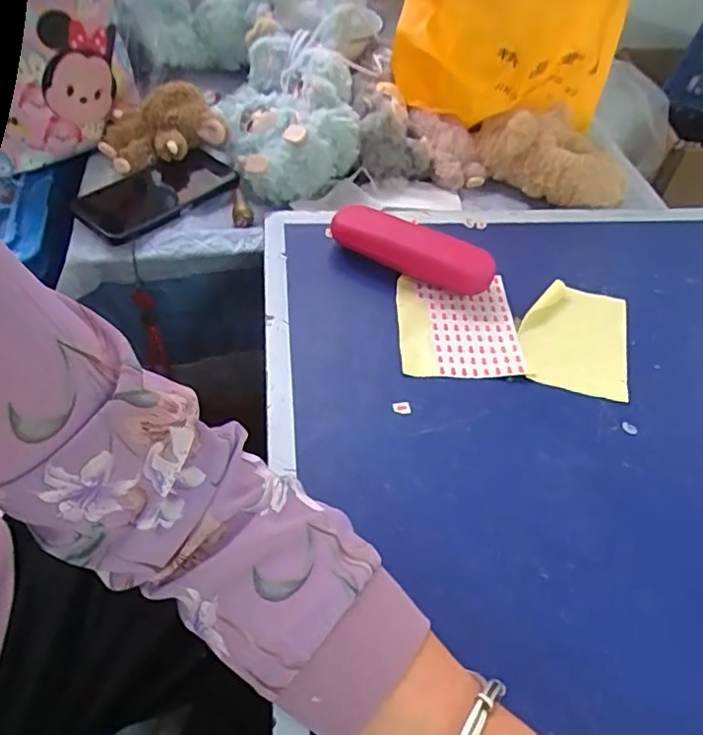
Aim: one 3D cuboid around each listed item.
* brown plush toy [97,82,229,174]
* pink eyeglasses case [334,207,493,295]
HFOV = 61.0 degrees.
[{"bbox_3d":[-0.203,-0.262,0.643,0.129,0.052,0.099,-13,53,-15],"label":"brown plush toy"},{"bbox_3d":[0.053,-0.104,0.537,0.149,0.039,0.048,27,54,16],"label":"pink eyeglasses case"}]

